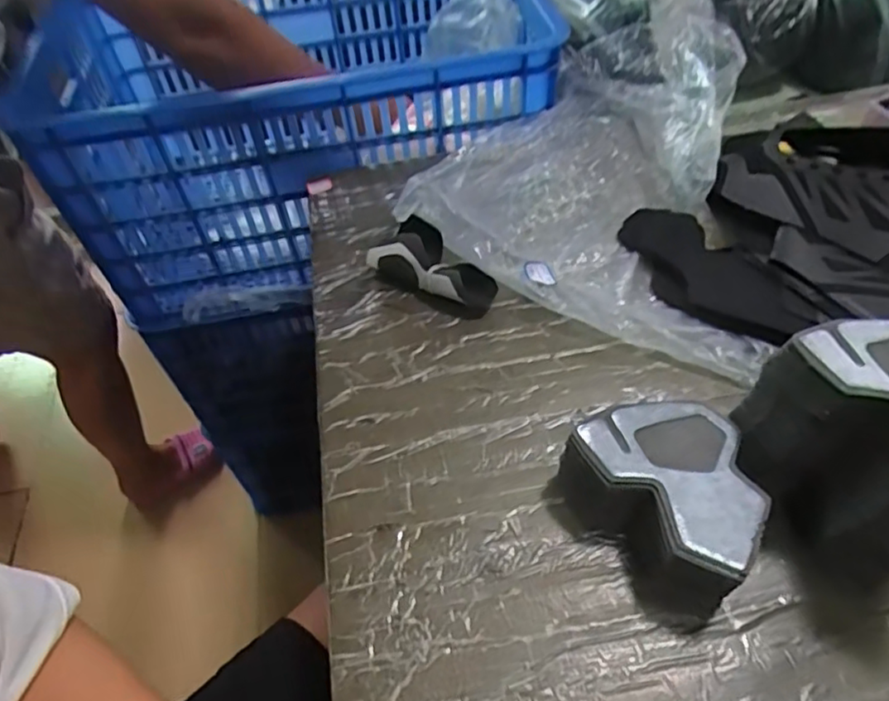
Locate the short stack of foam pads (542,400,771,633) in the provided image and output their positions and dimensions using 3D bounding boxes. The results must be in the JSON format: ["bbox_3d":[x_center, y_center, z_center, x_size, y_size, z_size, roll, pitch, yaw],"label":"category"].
[{"bbox_3d":[0.149,0.096,0.414,0.108,0.060,0.126,-35,57,-22],"label":"short stack of foam pads"}]

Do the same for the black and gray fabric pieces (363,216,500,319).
[{"bbox_3d":[-0.011,-0.076,0.567,0.118,0.044,0.062,32,60,26],"label":"black and gray fabric pieces"}]

